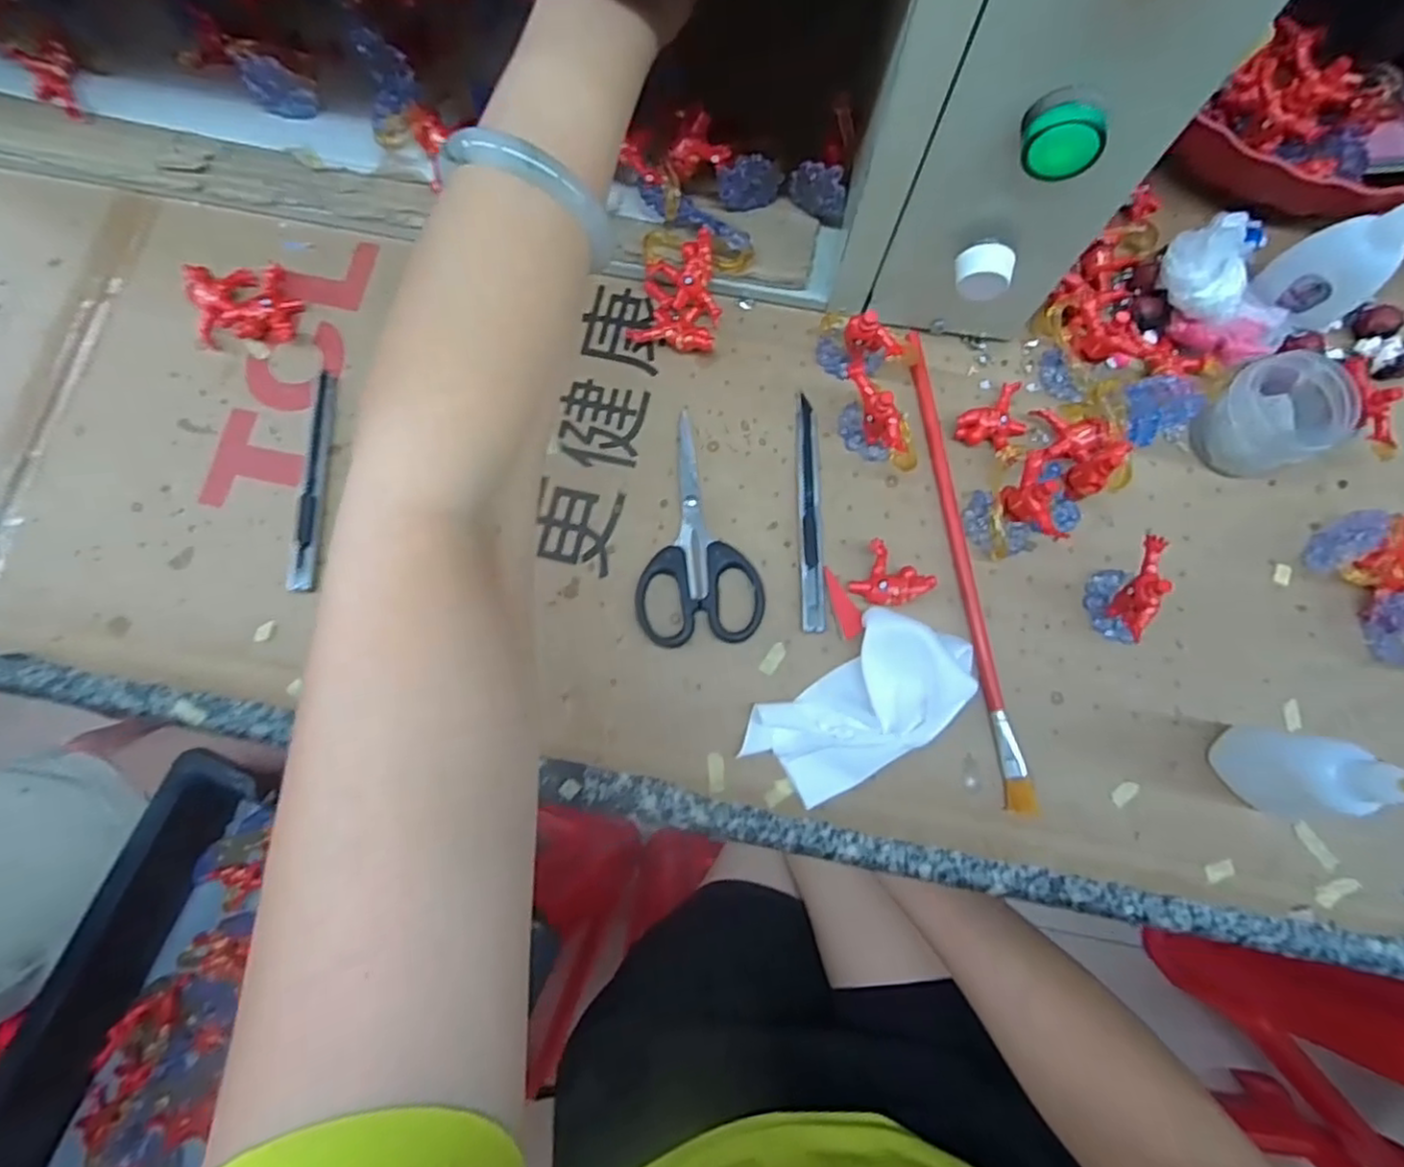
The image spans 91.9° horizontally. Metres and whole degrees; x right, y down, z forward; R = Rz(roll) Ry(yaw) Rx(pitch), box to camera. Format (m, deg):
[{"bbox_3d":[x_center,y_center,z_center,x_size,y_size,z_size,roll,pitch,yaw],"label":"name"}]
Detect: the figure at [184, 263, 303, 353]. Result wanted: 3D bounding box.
[{"bbox_3d":[-0.258,-0.159,0.383,0.057,0.014,0.051,-11,78,-3],"label":"figure"}]

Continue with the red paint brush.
[{"bbox_3d":[0.139,-0.013,0.359,0.012,0.008,0.257,-8,77,-2],"label":"red paint brush"}]

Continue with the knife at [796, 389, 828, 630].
[{"bbox_3d":[0.058,-0.040,0.365,0.012,0.008,0.131,0,77,-1],"label":"knife"}]

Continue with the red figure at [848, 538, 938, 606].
[{"bbox_3d":[0.096,-0.001,0.352,0.037,0.015,0.028,41,80,8],"label":"red figure"}]

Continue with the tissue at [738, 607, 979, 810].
[{"bbox_3d":[0.077,0.060,0.330,0.103,0.032,0.059,-38,80,-8],"label":"tissue"}]

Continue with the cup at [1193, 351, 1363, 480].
[{"bbox_3d":[0.300,-0.089,0.356,0.068,0.043,0.052,-25,79,-6],"label":"cup"}]

